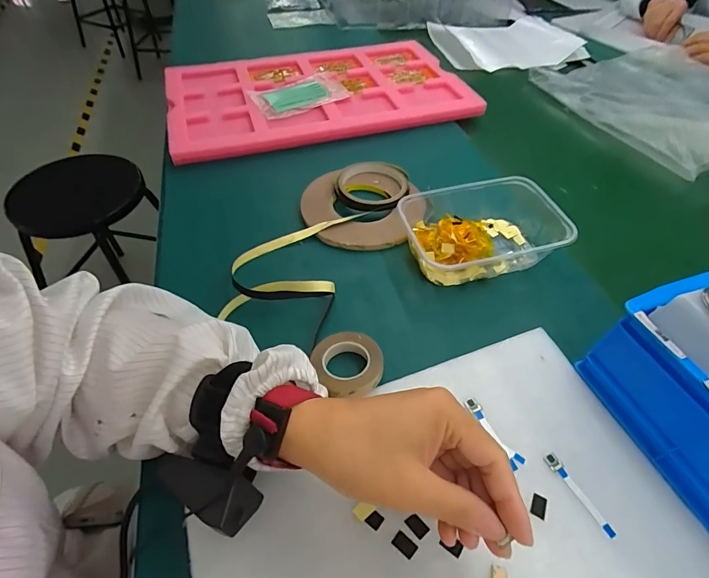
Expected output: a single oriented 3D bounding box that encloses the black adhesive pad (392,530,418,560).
[{"bbox_3d":[0.033,0.169,0.262,0.016,0.004,0.010,32,57,26],"label":"black adhesive pad"}]

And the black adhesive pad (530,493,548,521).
[{"bbox_3d":[0.130,0.153,0.279,0.011,0.004,0.016,23,52,9],"label":"black adhesive pad"}]

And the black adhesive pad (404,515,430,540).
[{"bbox_3d":[0.043,0.160,0.269,0.009,0.004,0.015,-36,57,-26],"label":"black adhesive pad"}]

